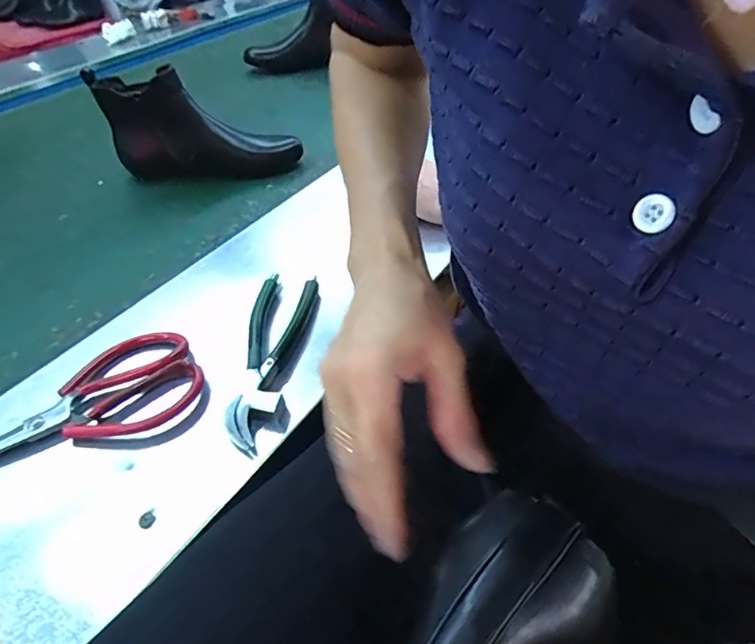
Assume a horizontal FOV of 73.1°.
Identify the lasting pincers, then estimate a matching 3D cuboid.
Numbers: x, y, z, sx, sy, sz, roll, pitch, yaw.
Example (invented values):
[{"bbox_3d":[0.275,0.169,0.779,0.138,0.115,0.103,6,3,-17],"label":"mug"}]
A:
[{"bbox_3d":[-0.091,0.028,0.435,0.051,0.021,0.182,1,44,5],"label":"lasting pincers"}]

